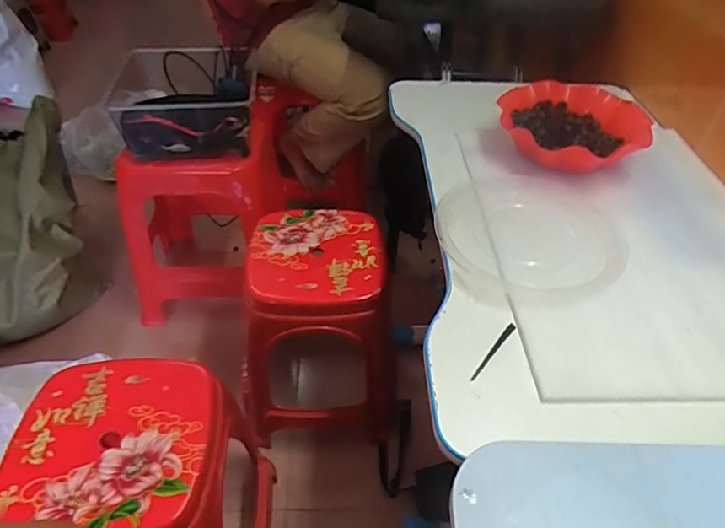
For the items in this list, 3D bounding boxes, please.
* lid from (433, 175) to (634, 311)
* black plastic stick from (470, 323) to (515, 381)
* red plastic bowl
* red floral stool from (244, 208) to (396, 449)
[{"bbox_3d":[0.211,-0.035,0.639,0.214,0.042,0.218,1,44,-1],"label":"lid"},{"bbox_3d":[0.137,0.092,0.533,0.007,0.004,0.086,36,57,22],"label":"black plastic stick"},{"bbox_3d":[0.319,-0.212,0.780,0.217,0.049,0.199,9,44,7],"label":"red plastic bowl"},{"bbox_3d":[-0.081,0.133,1.072,0.298,0.387,0.300,-1,44,-2],"label":"red floral stool"}]

